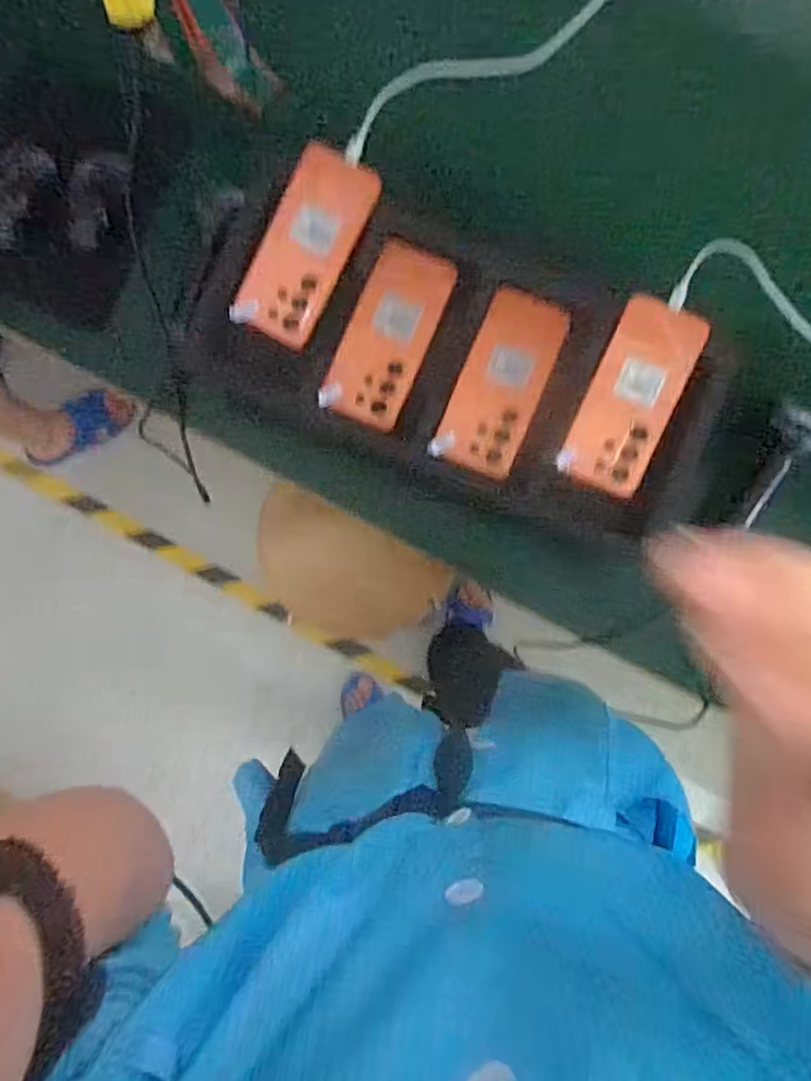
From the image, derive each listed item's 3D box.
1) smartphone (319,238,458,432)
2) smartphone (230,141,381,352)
[{"bbox_3d":[-0.015,-0.196,0.621,0.074,0.010,0.176,23,87,2],"label":"smartphone"},{"bbox_3d":[-0.094,-0.272,0.612,0.081,0.010,0.176,27,99,0],"label":"smartphone"}]

